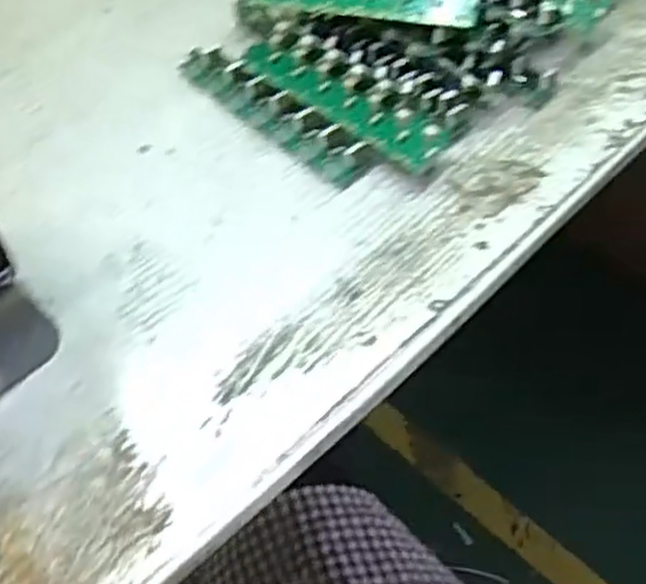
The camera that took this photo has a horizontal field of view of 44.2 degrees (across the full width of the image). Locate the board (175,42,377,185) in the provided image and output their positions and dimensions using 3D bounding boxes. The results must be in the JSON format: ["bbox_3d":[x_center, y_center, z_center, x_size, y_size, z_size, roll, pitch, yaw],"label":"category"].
[{"bbox_3d":[-0.031,-0.108,0.467,0.136,0.018,0.023,38,63,22],"label":"board"}]

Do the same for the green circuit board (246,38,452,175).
[{"bbox_3d":[0.010,-0.112,0.468,0.134,0.023,0.033,36,62,21],"label":"green circuit board"}]

